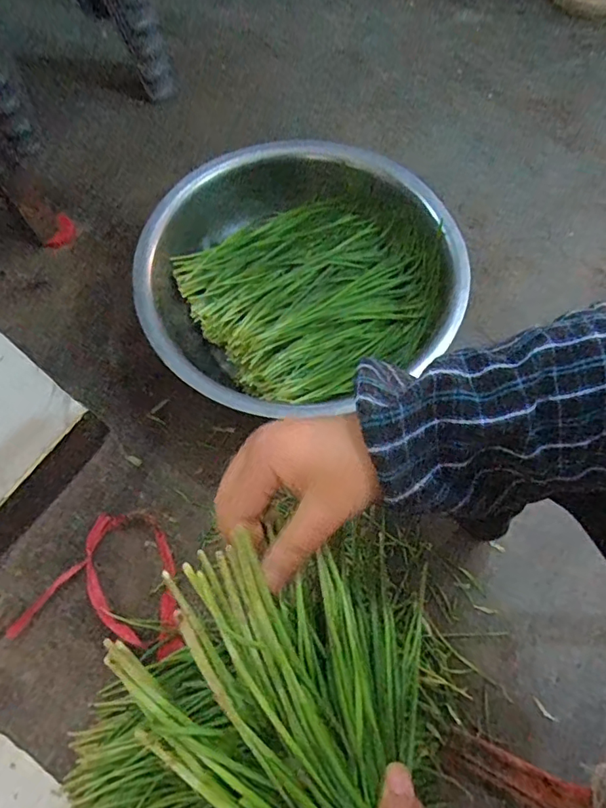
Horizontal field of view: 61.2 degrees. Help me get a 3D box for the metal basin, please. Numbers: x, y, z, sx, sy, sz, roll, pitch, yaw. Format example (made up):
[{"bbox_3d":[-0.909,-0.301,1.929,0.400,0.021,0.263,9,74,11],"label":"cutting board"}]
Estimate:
[{"bbox_3d":[-0.018,-0.199,0.829,0.480,0.141,0.444,-39,74,-13],"label":"metal basin"}]

